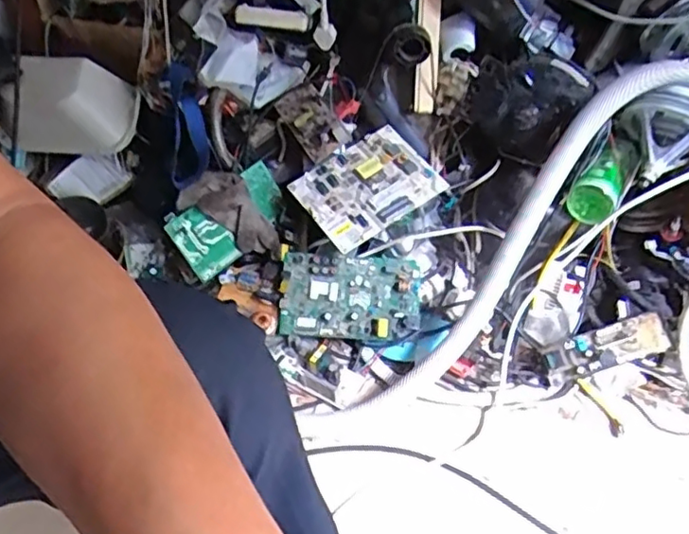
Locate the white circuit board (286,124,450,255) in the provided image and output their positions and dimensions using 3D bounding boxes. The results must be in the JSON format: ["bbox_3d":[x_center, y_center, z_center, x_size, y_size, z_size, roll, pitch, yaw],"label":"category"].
[{"bbox_3d":[0.033,-0.123,0.935,0.193,0.018,0.151,-31,64,-12],"label":"white circuit board"}]

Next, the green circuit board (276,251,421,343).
[{"bbox_3d":[0.008,0.048,0.943,0.207,0.023,0.125,5,87,4],"label":"green circuit board"}]

